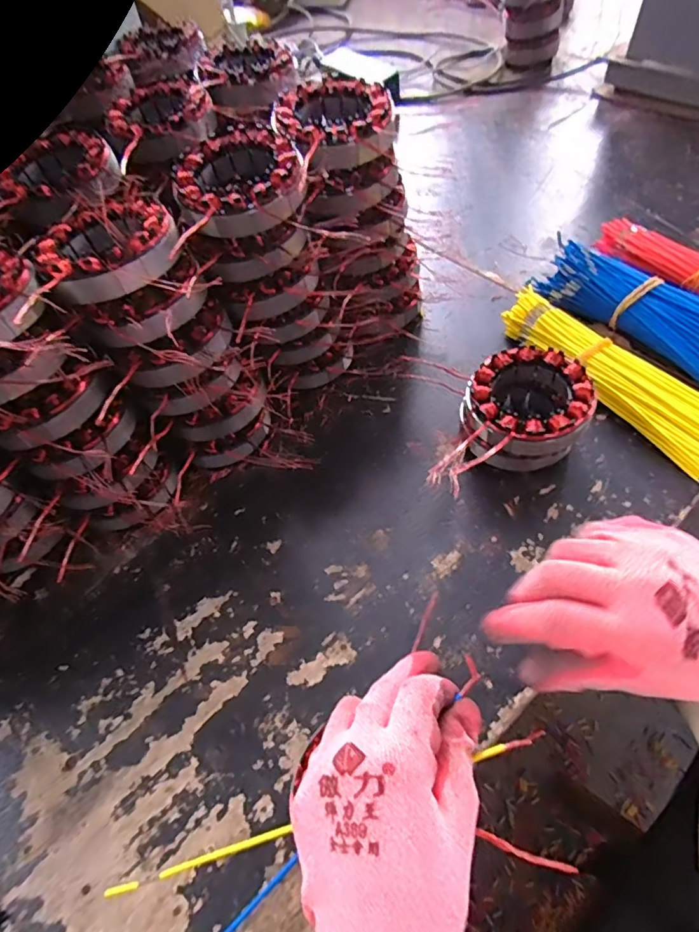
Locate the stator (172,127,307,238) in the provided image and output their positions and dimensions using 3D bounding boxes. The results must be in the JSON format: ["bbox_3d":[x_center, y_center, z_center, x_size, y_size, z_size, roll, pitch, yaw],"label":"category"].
[{"bbox_3d":[-0.074,-0.195,0.338,0.084,0.030,0.084,-11,56,-1],"label":"stator"}]

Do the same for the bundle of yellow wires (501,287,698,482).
[{"bbox_3d":[0.237,-0.072,0.417,0.068,0.032,0.238,-31,58,-14],"label":"bundle of yellow wires"}]

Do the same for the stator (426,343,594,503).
[{"bbox_3d":[0.133,-0.038,0.382,0.083,0.066,0.088,30,64,23],"label":"stator"}]

